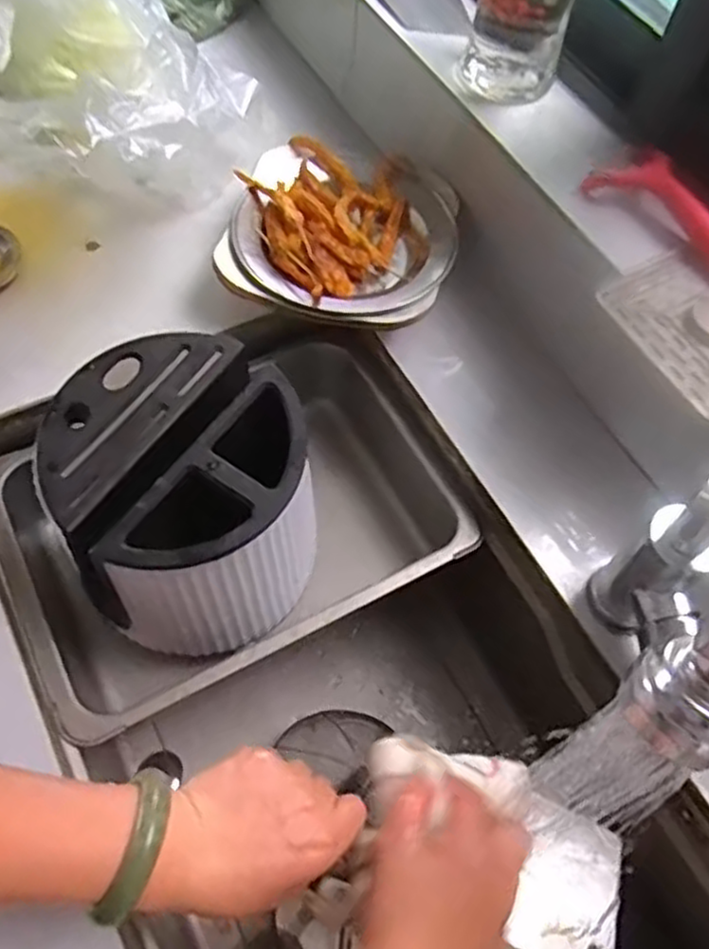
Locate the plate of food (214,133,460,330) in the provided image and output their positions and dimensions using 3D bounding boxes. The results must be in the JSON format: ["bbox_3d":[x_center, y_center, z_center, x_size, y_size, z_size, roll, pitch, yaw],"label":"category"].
[{"bbox_3d":[-0.010,-0.211,0.651,0.189,0.045,0.191,2,61,-3],"label":"plate of food"}]

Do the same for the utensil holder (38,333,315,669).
[{"bbox_3d":[-0.117,0.019,0.547,0.164,0.159,0.174,-5,62,-6],"label":"utensil holder"}]

